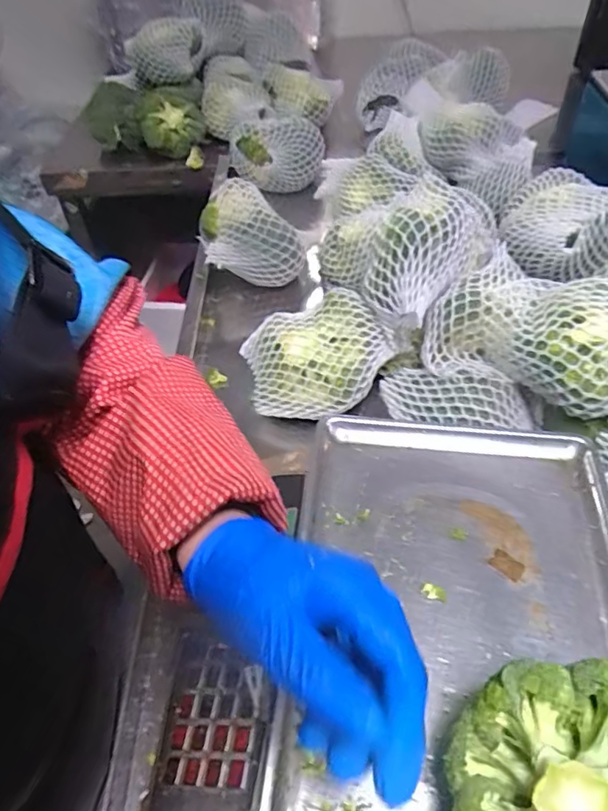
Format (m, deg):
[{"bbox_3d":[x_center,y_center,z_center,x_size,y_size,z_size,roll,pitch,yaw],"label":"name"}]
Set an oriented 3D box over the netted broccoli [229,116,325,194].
[{"bbox_3d":[-0.046,-0.444,1.005,0.163,0.111,0.095,-8,48,-3],"label":"netted broccoli"}]

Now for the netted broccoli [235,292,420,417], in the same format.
[{"bbox_3d":[0.025,-0.055,0.644,0.184,0.095,0.125,-8,48,-3],"label":"netted broccoli"}]

